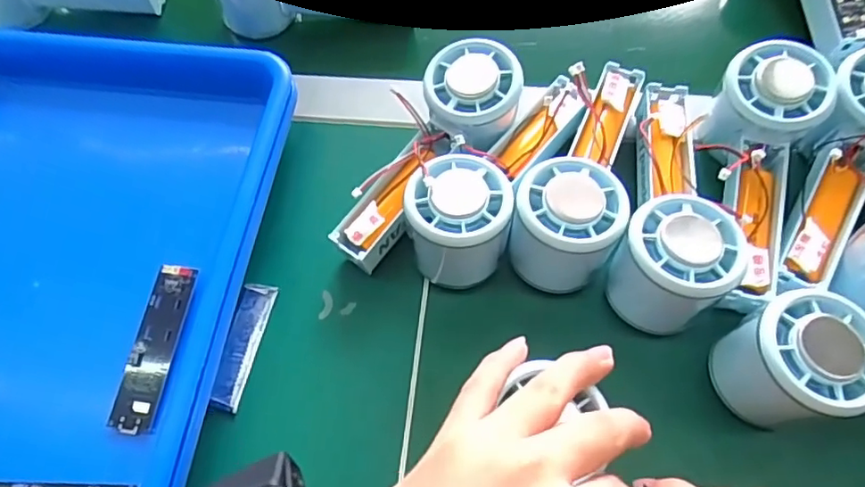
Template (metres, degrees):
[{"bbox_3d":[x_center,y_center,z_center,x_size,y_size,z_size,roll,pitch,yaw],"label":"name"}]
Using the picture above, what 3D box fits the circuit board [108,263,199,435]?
[{"bbox_3d":[-0.153,0.056,0.318,0.024,0.004,0.090,9,68,-5],"label":"circuit board"}]

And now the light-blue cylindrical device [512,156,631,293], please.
[{"bbox_3d":[0.074,-0.009,0.320,0.054,0.060,0.053,-2,63,3],"label":"light-blue cylindrical device"}]

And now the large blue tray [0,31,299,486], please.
[{"bbox_3d":[-0.233,0.019,0.341,0.250,0.048,0.336,6,64,7],"label":"large blue tray"}]

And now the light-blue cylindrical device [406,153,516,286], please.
[{"bbox_3d":[0.015,-0.010,0.329,0.056,0.064,0.055,1,63,4],"label":"light-blue cylindrical device"}]

